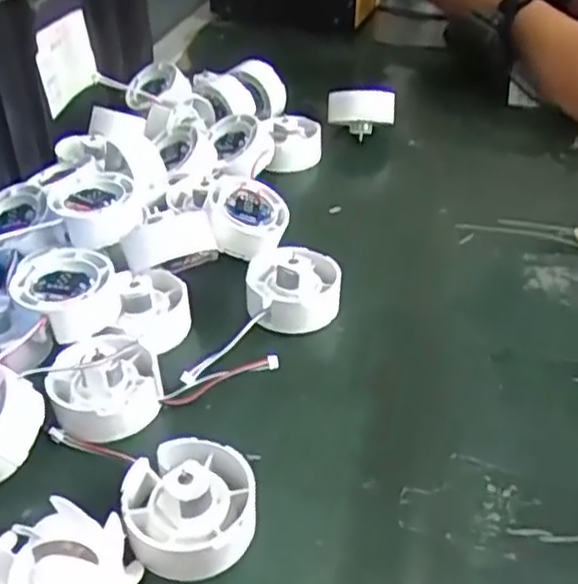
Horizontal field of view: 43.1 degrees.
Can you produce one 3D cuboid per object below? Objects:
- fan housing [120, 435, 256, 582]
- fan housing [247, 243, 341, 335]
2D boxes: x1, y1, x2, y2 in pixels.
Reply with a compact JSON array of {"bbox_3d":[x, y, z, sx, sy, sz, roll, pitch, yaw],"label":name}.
[{"bbox_3d":[-0.041,0.090,0.304,0.052,0.032,0.063,-13,38,-15],"label":"fan housing"},{"bbox_3d":[0.002,-0.003,0.437,0.056,0.036,0.053,3,37,6],"label":"fan housing"}]

